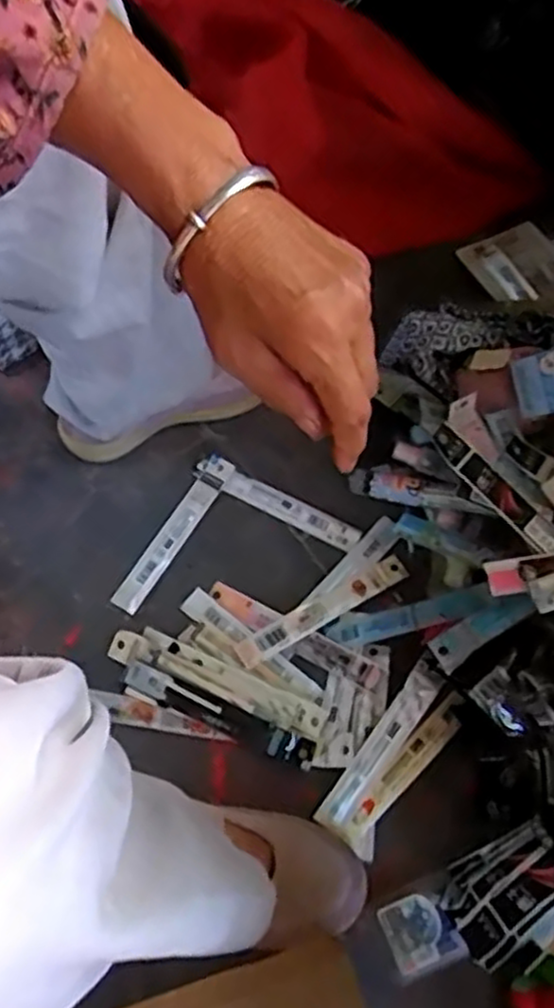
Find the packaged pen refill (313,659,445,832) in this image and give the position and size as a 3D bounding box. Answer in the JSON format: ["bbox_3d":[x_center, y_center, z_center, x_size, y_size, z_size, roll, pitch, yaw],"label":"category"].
[{"bbox_3d":[0.087,0.203,0.612,0.027,0.008,0.152,37,77,3],"label":"packaged pen refill"}]

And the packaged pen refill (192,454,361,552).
[{"bbox_3d":[-0.001,-0.002,0.724,0.174,0.006,0.028,26,69,10],"label":"packaged pen refill"}]

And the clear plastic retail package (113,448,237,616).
[{"bbox_3d":[-0.100,0.025,0.707,0.032,0.006,0.176,28,69,10],"label":"clear plastic retail package"}]

